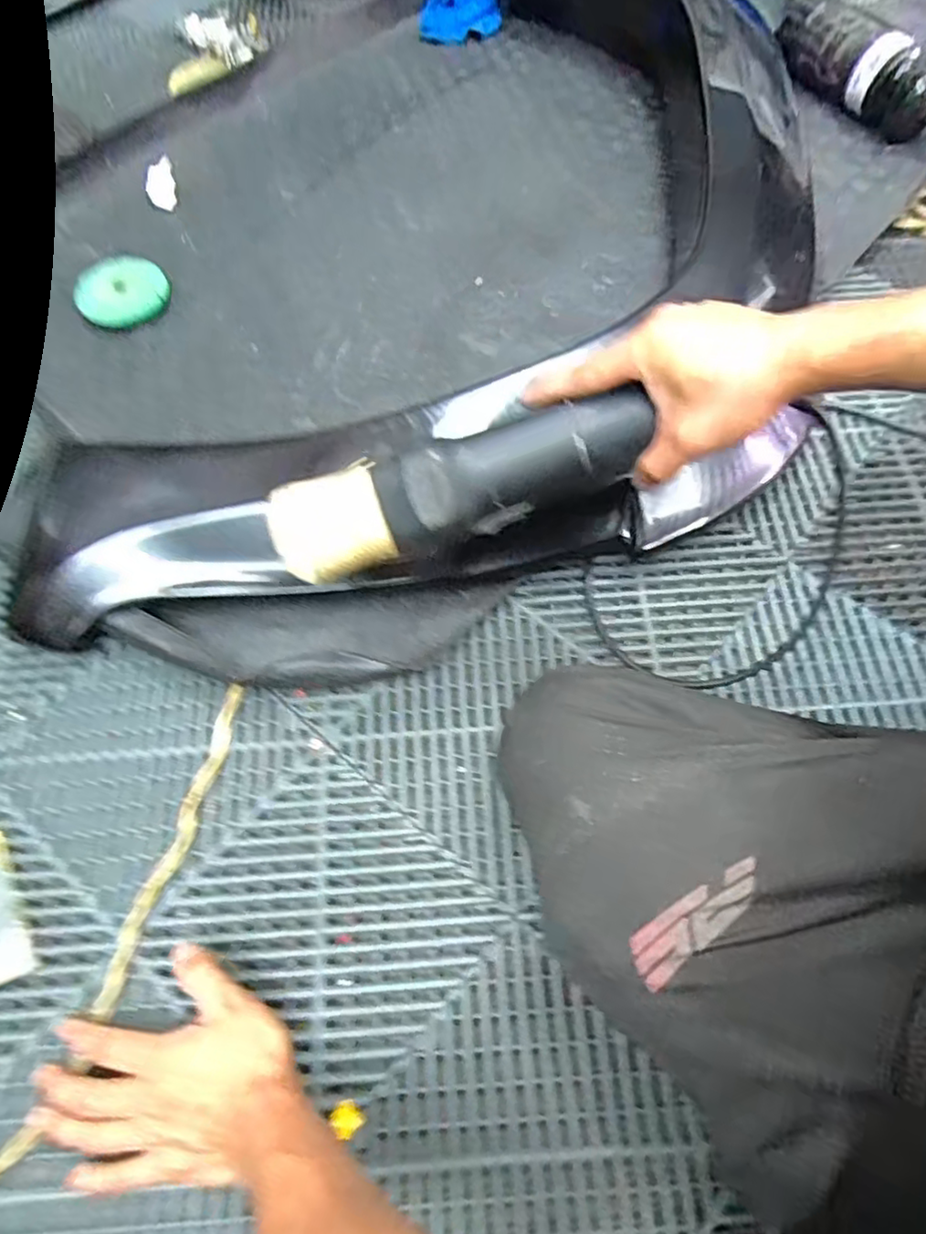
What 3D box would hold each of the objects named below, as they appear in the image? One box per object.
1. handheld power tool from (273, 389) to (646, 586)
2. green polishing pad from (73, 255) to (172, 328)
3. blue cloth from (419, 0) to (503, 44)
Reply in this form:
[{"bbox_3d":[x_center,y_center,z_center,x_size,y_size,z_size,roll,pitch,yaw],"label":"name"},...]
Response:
[{"bbox_3d":[-0.006,-0.088,0.419,0.240,0.048,0.069,-17,67,4],"label":"handheld power tool"},{"bbox_3d":[-0.378,-0.364,0.736,0.095,0.018,0.093,-7,66,-3],"label":"green polishing pad"},{"bbox_3d":[-0.001,-0.905,0.981,0.123,0.039,0.098,3,66,2],"label":"blue cloth"}]

